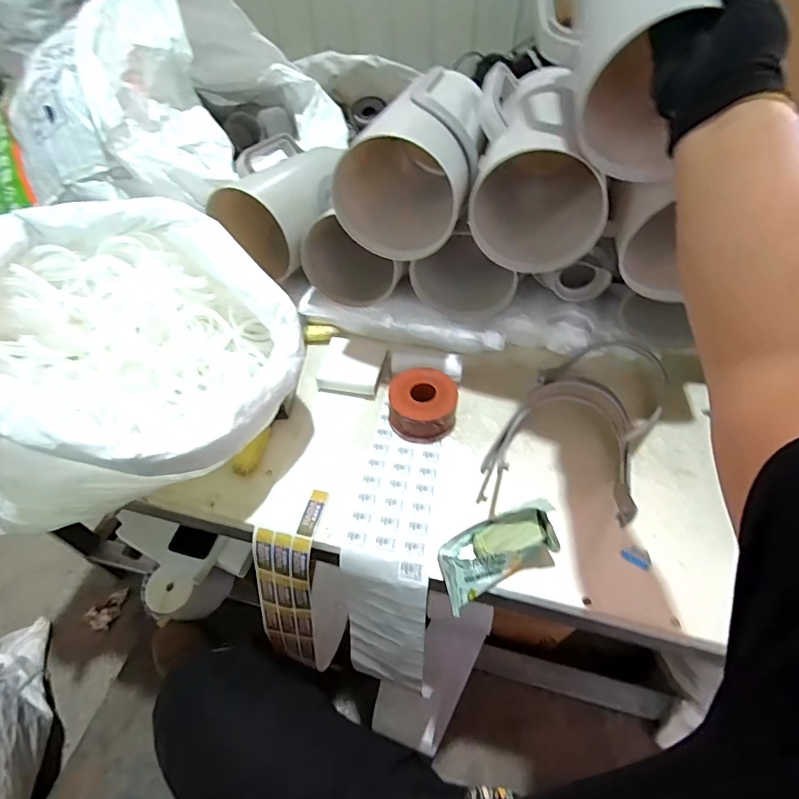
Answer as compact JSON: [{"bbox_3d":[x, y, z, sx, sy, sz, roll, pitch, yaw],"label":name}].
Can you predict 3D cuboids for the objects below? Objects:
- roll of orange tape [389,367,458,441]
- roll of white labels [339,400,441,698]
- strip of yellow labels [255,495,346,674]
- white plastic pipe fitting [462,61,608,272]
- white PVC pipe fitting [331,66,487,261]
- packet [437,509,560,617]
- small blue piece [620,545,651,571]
[{"bbox_3d":[0.034,0.007,0.645,0.097,0.057,0.092,-1,49,1],"label":"roll of orange tape"},{"bbox_3d":[-0.008,0.166,0.587,0.115,0.128,0.345,2,77,3],"label":"roll of white labels"},{"bbox_3d":[-0.145,0.283,0.656,0.086,0.331,0.156,6,50,6],"label":"strip of yellow labels"},{"bbox_3d":[0.190,-0.316,0.617,0.162,0.194,0.238,8,50,8],"label":"white plastic pipe fitting"},{"bbox_3d":[0.033,-0.340,0.627,0.165,0.151,0.266,12,51,11],"label":"white PVC pipe fitting"},{"bbox_3d":[0.115,0.175,0.511,0.150,0.039,0.076,-18,51,-14],"label":"packet"},{"bbox_3d":[0.286,0.187,0.530,0.031,0.007,0.023,30,56,24],"label":"small blue piece"}]

